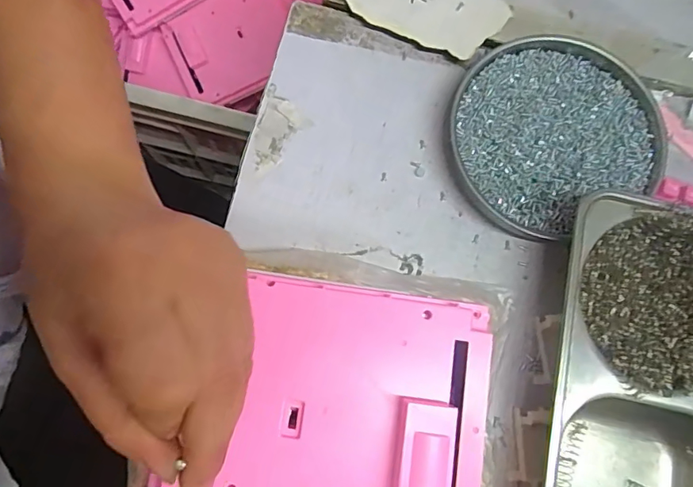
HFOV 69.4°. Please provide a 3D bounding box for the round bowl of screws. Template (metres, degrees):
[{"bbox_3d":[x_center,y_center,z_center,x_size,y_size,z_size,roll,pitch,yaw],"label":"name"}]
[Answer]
[{"bbox_3d":[0.134,-0.074,0.331,0.131,0.018,0.123,1,78,-3],"label":"round bowl of screws"}]

